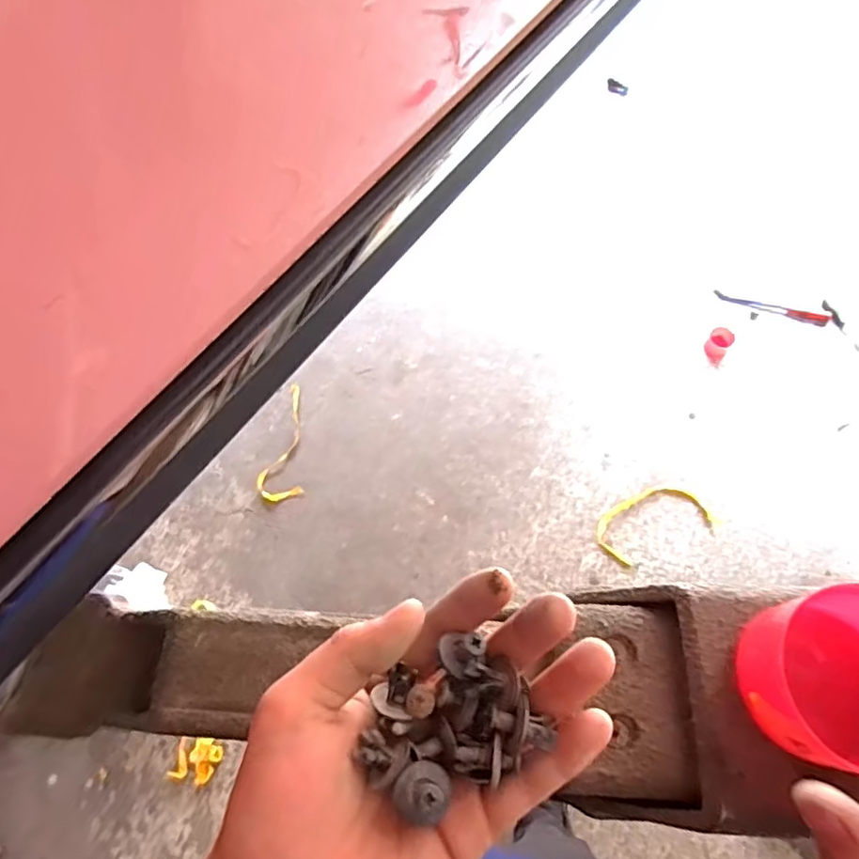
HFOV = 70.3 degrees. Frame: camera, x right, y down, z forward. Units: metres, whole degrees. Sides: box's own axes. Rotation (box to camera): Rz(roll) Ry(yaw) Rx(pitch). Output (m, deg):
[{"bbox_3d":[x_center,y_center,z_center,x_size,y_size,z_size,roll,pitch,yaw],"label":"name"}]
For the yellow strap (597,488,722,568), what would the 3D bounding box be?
[{"bbox_3d":[0.543,0.224,1.475,0.280,0.020,0.145,-26,82,0],"label":"yellow strap"}]

